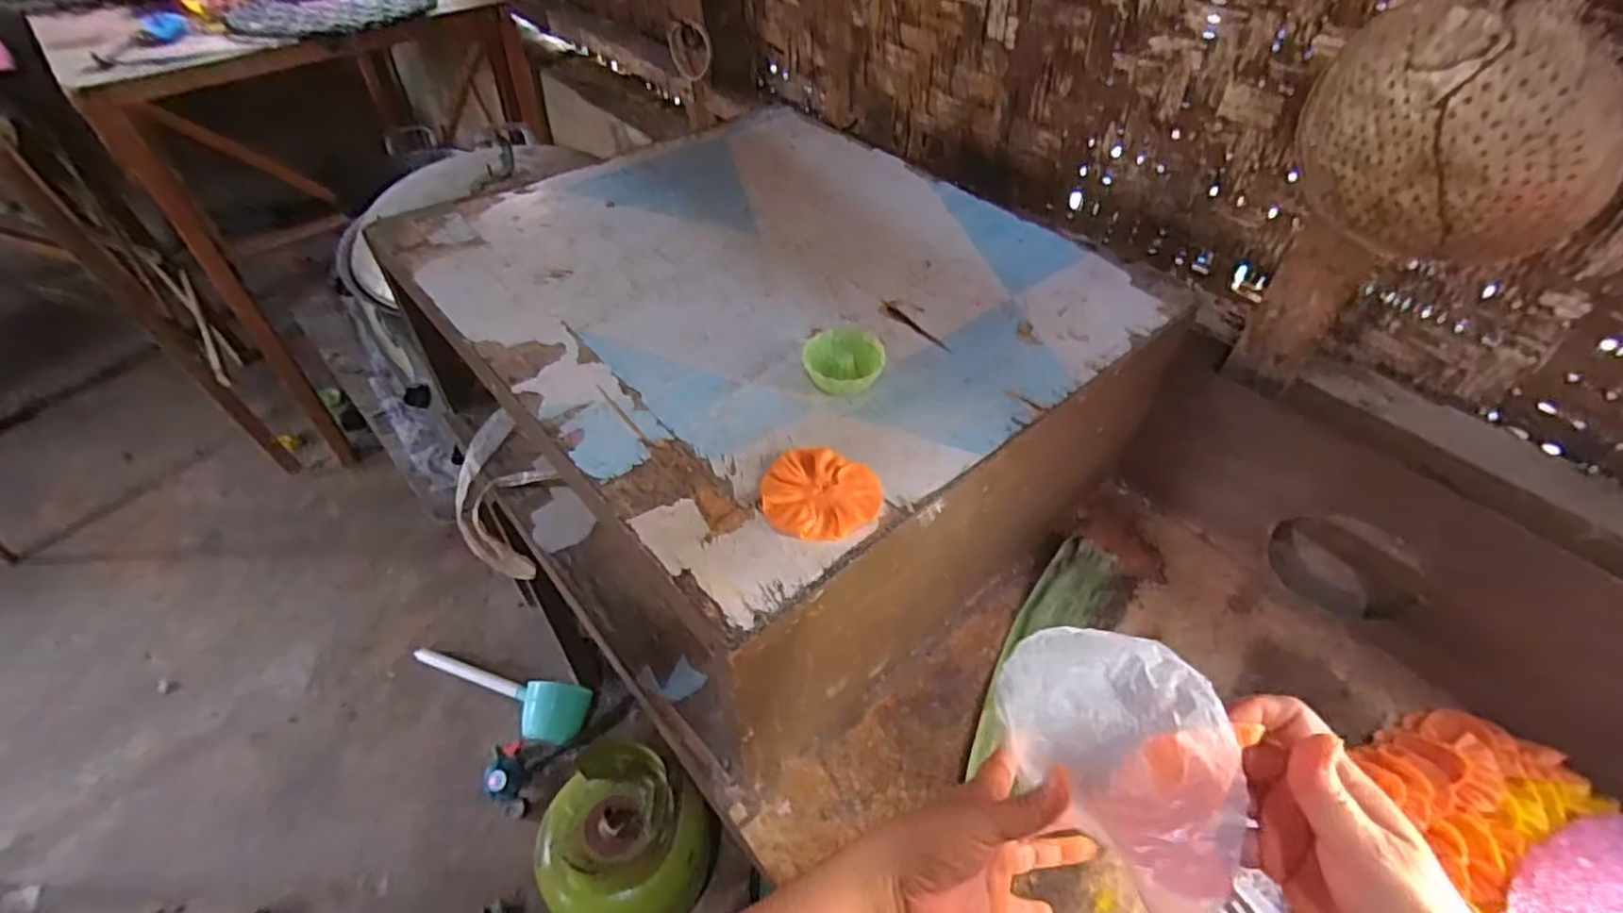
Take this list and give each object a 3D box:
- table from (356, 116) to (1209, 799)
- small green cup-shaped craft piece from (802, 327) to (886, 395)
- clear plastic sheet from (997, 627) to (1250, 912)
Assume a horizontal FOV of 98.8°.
[{"bbox_3d":[-0.050,-0.084,0.724,0.532,0.256,0.612,-35,56,-29],"label":"table"},{"bbox_3d":[0.025,-0.068,0.538,0.061,0.026,0.066,-3,47,-3],"label":"small green cup-shaped craft piece"},{"bbox_3d":[0.150,0.151,0.362,0.036,0.118,0.121,6,-2,-39],"label":"clear plastic sheet"}]

